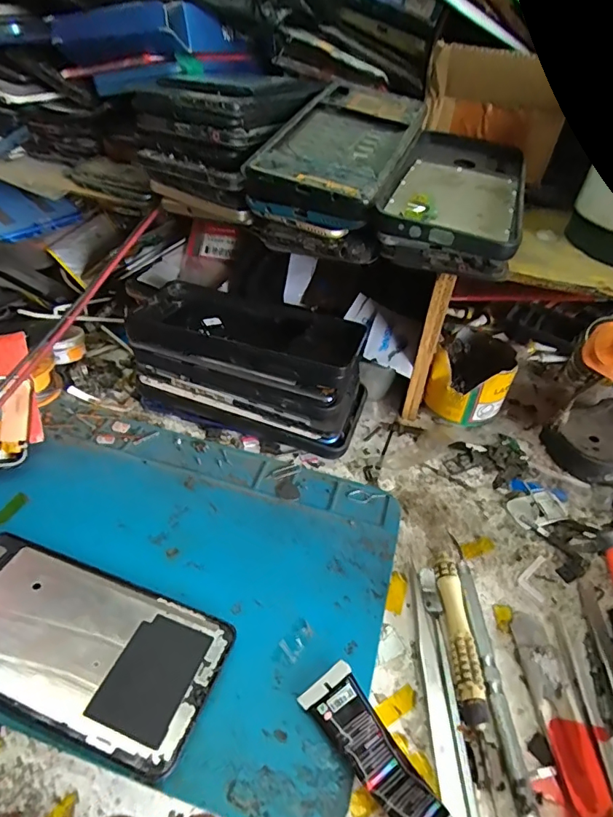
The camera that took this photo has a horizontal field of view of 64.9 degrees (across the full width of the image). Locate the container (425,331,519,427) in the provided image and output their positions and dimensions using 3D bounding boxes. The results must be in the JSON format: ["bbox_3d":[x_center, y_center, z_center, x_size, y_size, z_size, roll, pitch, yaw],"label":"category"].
[{"bbox_3d":[0.136,-0.024,0.400,0.059,0.056,0.070,21,45,16],"label":"container"}]

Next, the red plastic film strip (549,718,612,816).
[{"bbox_3d":[0.126,0.178,0.215,0.026,0.004,0.066,12,43,7],"label":"red plastic film strip"}]

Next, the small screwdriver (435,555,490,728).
[{"bbox_3d":[0.083,0.125,0.265,0.013,0.012,0.087,4,43,-2],"label":"small screwdriver"}]

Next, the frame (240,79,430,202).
[{"bbox_3d":[0.024,-0.167,0.295,0.078,0.007,0.151,19,52,9],"label":"frame"}]

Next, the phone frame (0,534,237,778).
[{"bbox_3d":[-0.122,0.120,0.250,0.159,0.008,0.073,16,44,12],"label":"phone frame"}]

